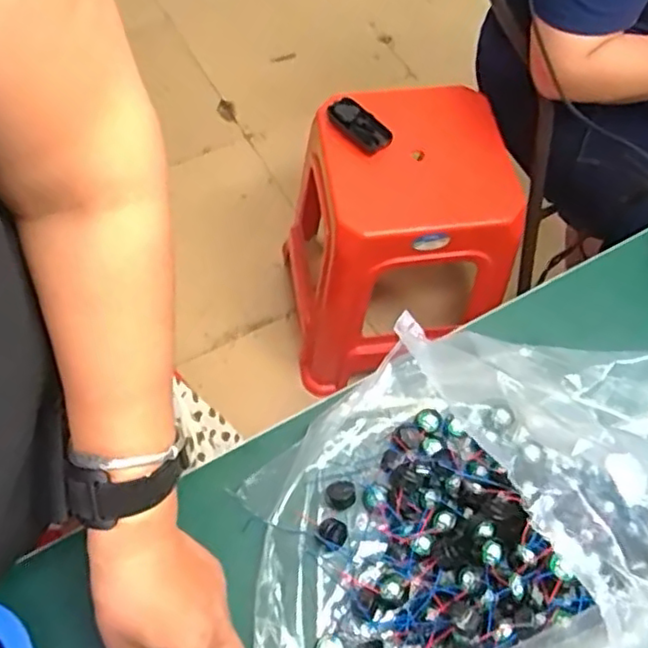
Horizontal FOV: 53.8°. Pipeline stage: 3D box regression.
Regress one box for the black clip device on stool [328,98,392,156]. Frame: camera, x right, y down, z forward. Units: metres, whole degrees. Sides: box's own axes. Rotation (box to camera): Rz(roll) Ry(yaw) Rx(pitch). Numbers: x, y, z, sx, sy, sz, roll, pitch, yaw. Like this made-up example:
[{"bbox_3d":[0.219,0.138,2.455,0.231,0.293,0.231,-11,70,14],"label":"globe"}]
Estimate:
[{"bbox_3d":[0.055,-0.304,0.975,0.105,0.032,0.044,39,68,17],"label":"black clip device on stool"}]

